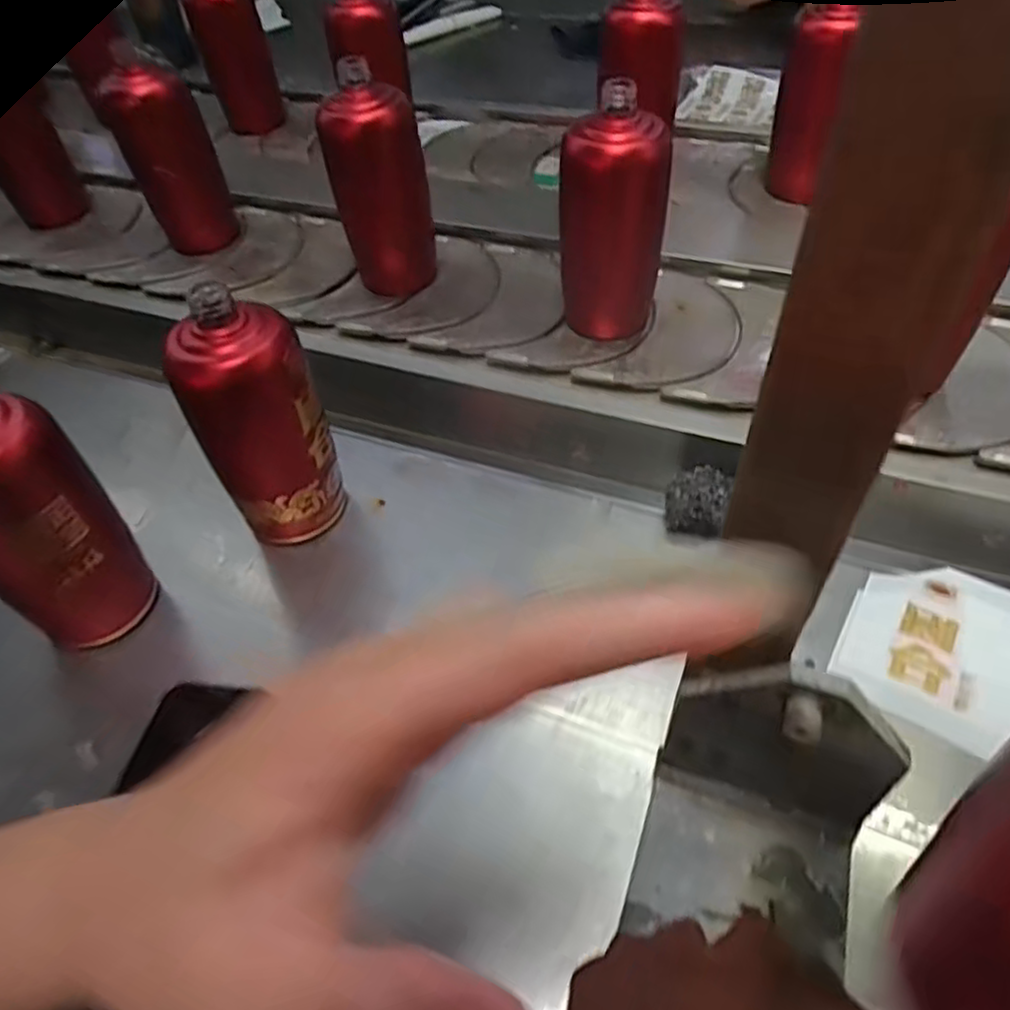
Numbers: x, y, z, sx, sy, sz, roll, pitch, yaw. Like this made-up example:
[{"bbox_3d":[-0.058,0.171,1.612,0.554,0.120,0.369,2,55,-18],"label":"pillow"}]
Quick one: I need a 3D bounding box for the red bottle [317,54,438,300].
[{"bbox_3d":[-0.114,-0.282,0.638,0.071,0.178,0.066,24,55,22],"label":"red bottle"}]

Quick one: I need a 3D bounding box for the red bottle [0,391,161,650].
[{"bbox_3d":[-0.291,0.011,0.437,0.081,0.172,0.082,30,57,25],"label":"red bottle"}]

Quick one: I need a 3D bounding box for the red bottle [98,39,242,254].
[{"bbox_3d":[-0.336,-0.350,0.718,0.085,0.166,0.075,-22,52,-16],"label":"red bottle"}]

